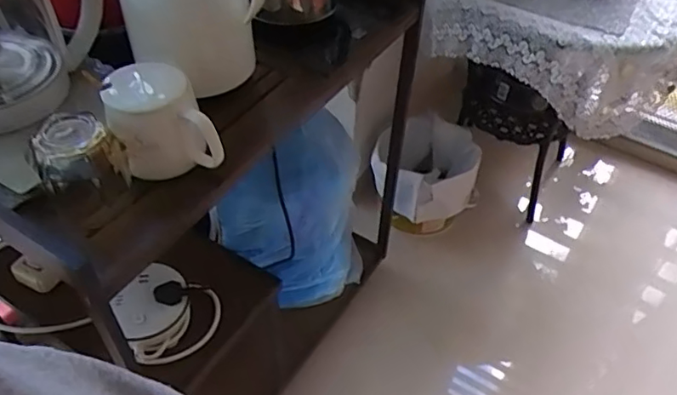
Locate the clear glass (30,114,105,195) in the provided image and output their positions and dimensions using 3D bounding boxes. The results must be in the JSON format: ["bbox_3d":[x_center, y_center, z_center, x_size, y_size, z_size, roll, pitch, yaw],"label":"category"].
[{"bbox_3d":[-0.241,-0.030,0.526,0.061,0.083,0.054,-25,53,-24],"label":"clear glass"}]

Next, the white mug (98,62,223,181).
[{"bbox_3d":[-0.177,-0.077,0.576,0.094,0.084,0.086,-13,49,-14],"label":"white mug"}]

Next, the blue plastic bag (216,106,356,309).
[{"bbox_3d":[-0.056,0.029,1.027,0.274,0.417,0.109,-30,55,-26],"label":"blue plastic bag"}]

